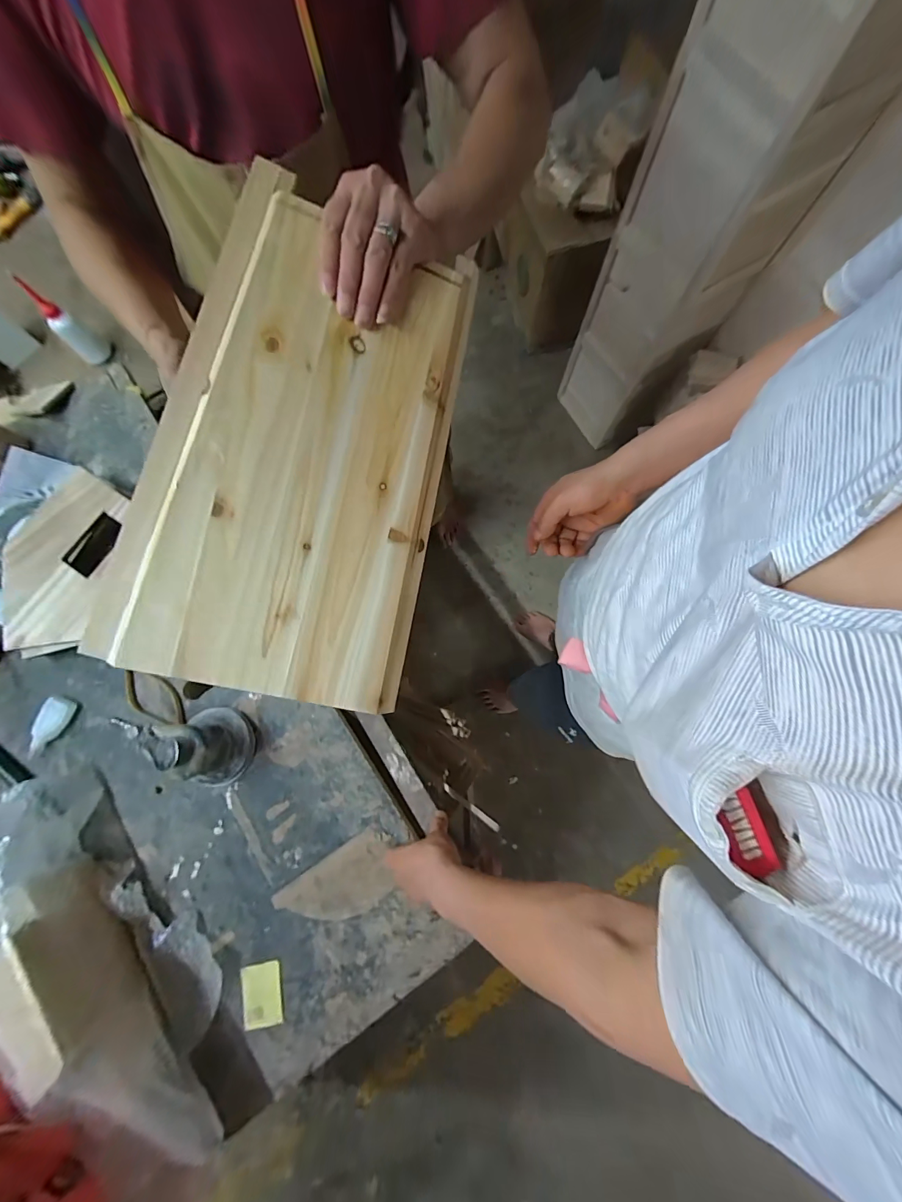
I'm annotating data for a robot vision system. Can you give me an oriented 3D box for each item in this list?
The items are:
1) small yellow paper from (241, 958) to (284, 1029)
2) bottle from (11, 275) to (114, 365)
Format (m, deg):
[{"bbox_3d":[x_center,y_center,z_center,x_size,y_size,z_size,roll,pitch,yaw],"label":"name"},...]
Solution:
[{"bbox_3d":[-0.267,0.557,0.554,0.054,0.007,0.076,-11,79,-1],"label":"small yellow paper"},{"bbox_3d":[-0.804,-0.577,0.827,0.063,0.153,0.063,27,81,6],"label":"bottle"}]

